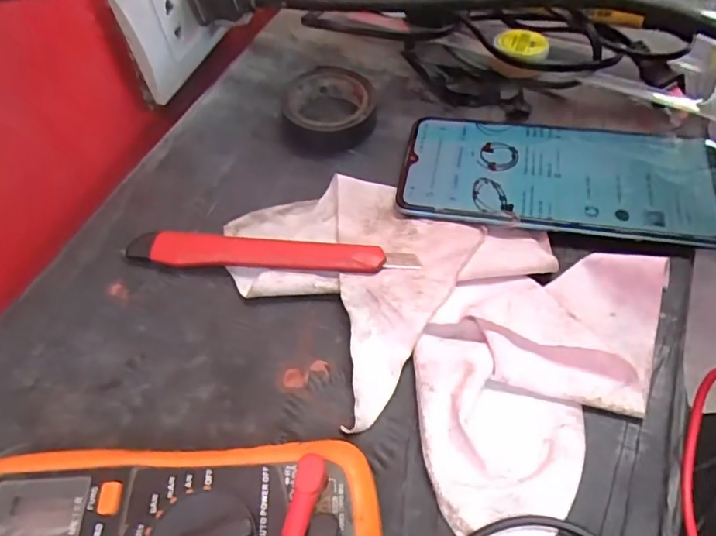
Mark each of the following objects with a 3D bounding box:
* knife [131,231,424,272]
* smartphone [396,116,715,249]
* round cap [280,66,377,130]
[{"bbox_3d":[-0.043,-0.006,0.264,0.143,0.007,0.022,7,56,8],"label":"knife"},{"bbox_3d":[0.104,-0.049,0.281,0.157,0.009,0.073,9,57,10],"label":"smartphone"},{"bbox_3d":[-0.018,-0.097,0.320,0.052,0.018,0.052,-1,55,2],"label":"round cap"}]

